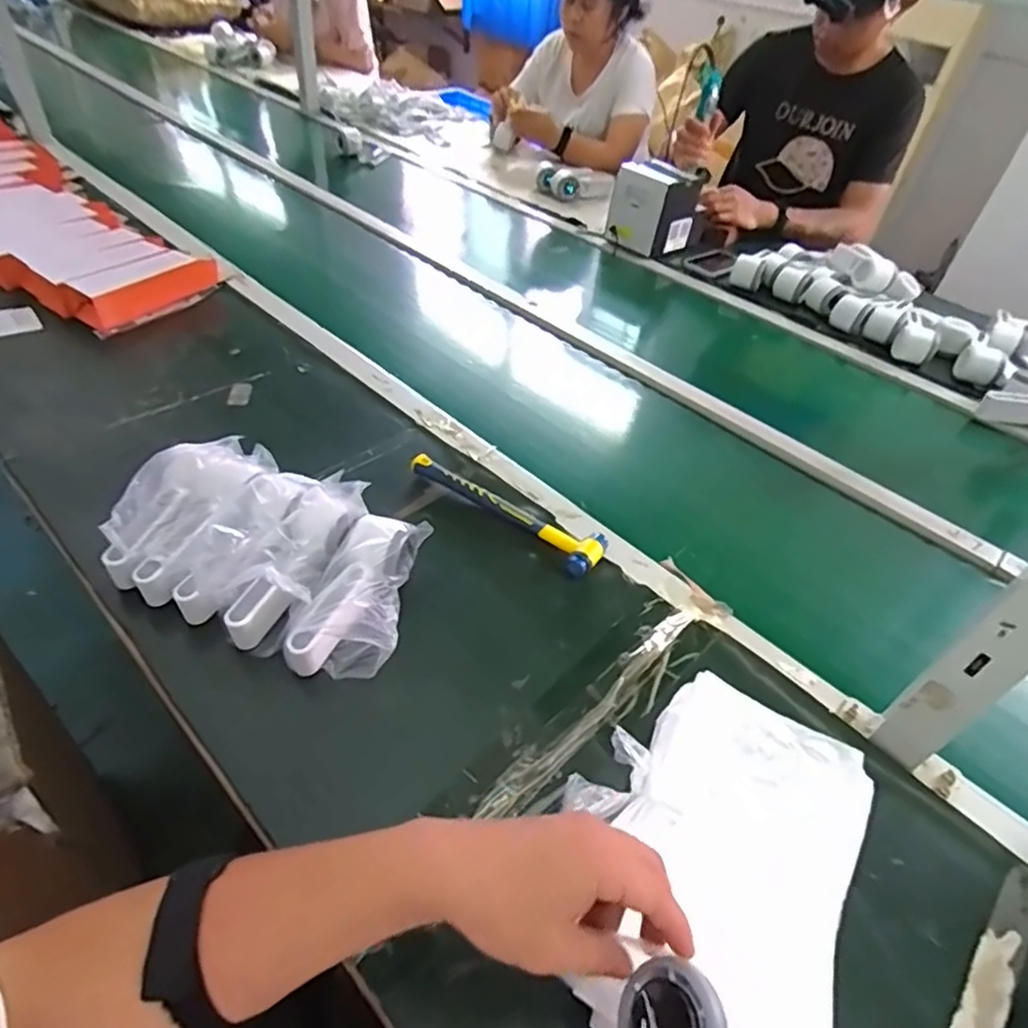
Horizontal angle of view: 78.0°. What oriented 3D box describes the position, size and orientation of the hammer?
[{"bbox_3d":[-0.012,-0.007,0.710,0.244,0.027,0.062,29,48,21],"label":"hammer"}]

